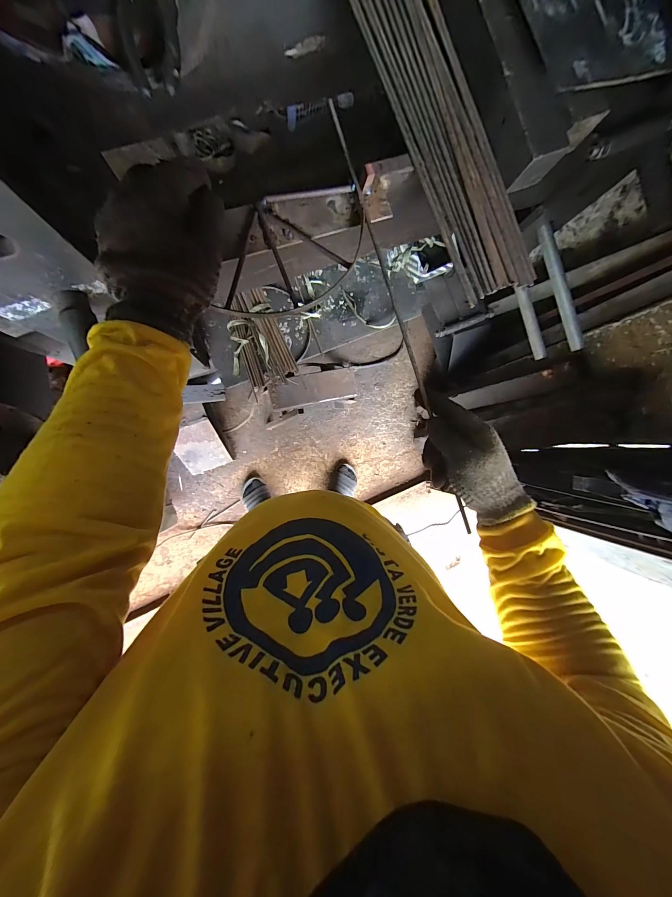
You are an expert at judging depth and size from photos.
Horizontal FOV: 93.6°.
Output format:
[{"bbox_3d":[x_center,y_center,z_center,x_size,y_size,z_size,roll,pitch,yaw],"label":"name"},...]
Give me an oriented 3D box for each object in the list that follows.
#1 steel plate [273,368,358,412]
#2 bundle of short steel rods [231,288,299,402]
[{"bbox_3d":[-0.071,-0.198,1.043,0.277,0.036,0.102,-11,92,-7],"label":"steel plate"},{"bbox_3d":[-0.211,-0.301,0.884,0.133,0.034,0.264,-20,93,-6],"label":"bundle of short steel rods"}]

